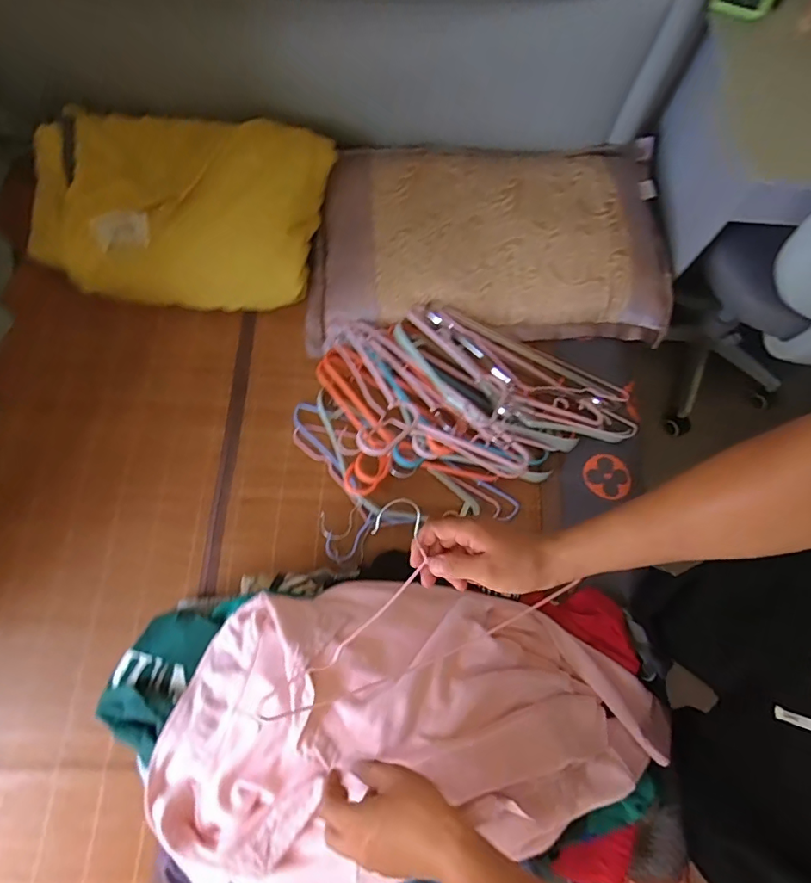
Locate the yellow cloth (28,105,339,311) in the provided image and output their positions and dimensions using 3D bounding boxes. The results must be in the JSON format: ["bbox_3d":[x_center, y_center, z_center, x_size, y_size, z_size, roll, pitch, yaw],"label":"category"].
[{"bbox_3d":[-0.407,-0.425,0.902,0.521,0.204,0.280,1,71,1],"label":"yellow cloth"}]

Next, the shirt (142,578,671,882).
[{"bbox_3d":[0.041,0.363,0.628,0.650,0.098,0.320,6,71,-13],"label":"shirt"}]

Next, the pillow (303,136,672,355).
[{"bbox_3d":[0.173,-0.404,0.966,0.739,0.096,0.412,-4,71,-1],"label":"pillow"}]

